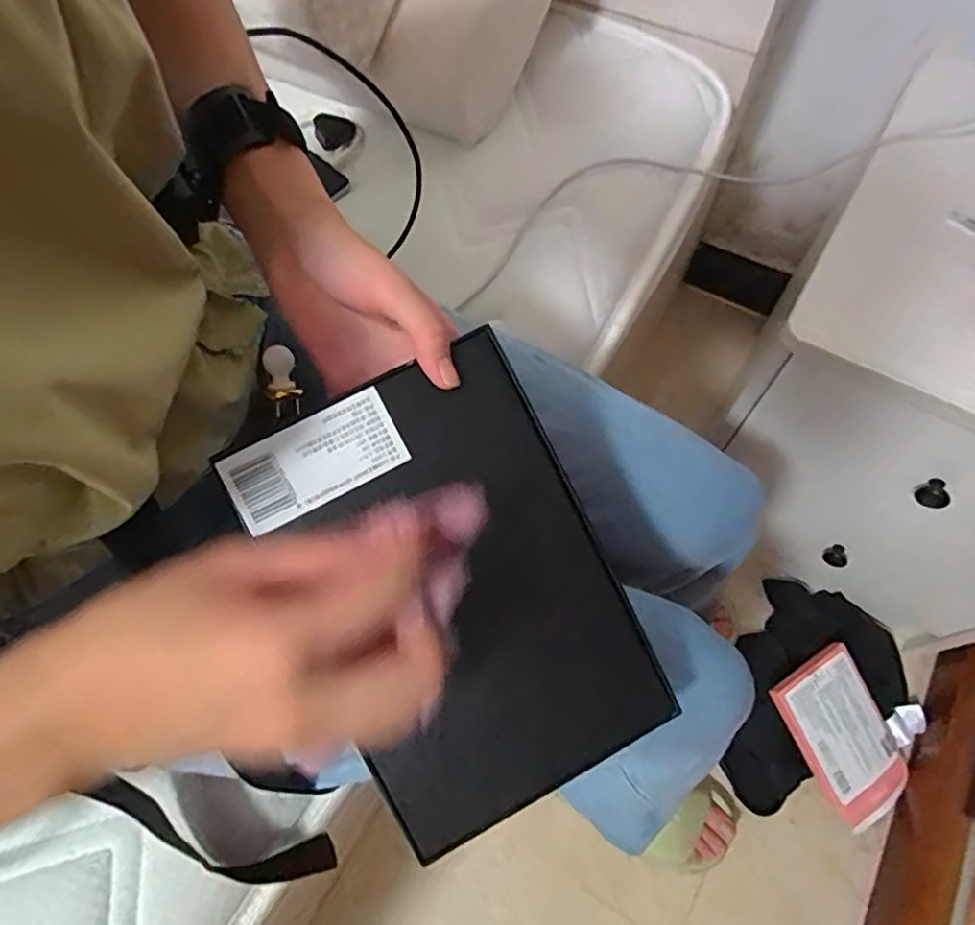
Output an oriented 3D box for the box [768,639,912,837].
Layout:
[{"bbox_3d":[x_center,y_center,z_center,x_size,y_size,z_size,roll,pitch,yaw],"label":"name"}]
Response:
[{"bbox_3d":[0.453,0.347,0.771,0.121,0.022,0.207,-28,87,-16],"label":"box"}]

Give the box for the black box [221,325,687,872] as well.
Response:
[{"bbox_3d":[-0.016,0.066,0.317,0.151,0.017,0.226,-27,93,-8],"label":"black box"}]

